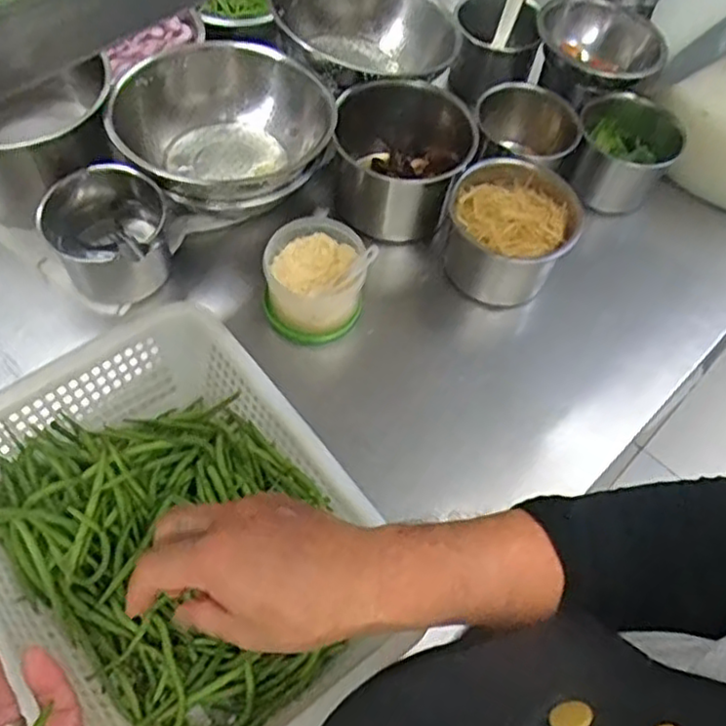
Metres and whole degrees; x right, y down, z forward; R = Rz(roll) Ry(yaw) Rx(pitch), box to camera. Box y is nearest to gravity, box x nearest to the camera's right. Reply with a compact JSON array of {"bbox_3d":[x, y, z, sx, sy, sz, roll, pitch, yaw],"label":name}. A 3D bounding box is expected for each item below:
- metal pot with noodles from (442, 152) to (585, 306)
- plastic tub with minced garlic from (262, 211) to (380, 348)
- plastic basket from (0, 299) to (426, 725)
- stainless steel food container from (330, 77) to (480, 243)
[{"bbox_3d":[0.149,-0.127,0.747,0.131,0.115,0.124,23,61,10],"label":"metal pot with noodles"},{"bbox_3d":[-0.048,-0.079,0.710,0.098,0.100,0.100,2,59,-3],"label":"plastic tub with minced garlic"},{"bbox_3d":[-0.144,0.144,0.544,0.256,0.094,0.341,-34,67,-21],"label":"plastic basket"},{"bbox_3d":[0.042,-0.218,0.762,0.146,0.114,0.129,10,59,2],"label":"stainless steel food container"}]

